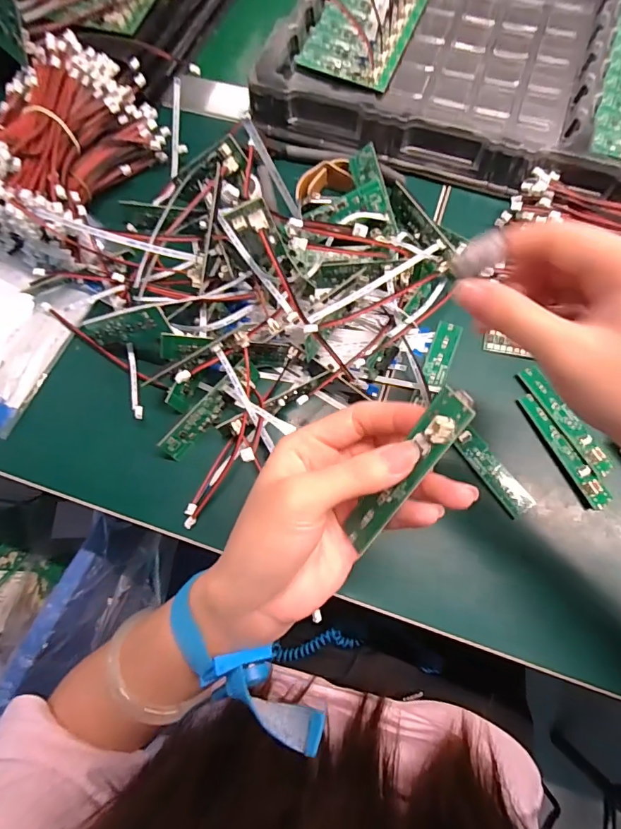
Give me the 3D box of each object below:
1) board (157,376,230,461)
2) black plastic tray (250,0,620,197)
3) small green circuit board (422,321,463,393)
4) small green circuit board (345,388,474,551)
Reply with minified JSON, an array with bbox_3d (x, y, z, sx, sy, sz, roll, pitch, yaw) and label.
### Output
[{"bbox_3d":[-0.075,0.004,0.299,0.060,0.019,0.004,-47,41,-12],"label":"board"},{"bbox_3d":[0.124,-0.342,0.395,0.269,0.039,0.300,21,74,9],"label":"black plastic tray"},{"bbox_3d":[0.094,-0.042,0.315,0.017,0.004,0.053,19,74,8],"label":"small green circuit board"},{"bbox_3d":[0.038,0.025,0.180,0.015,0.008,0.083,33,119,8],"label":"small green circuit board"}]

